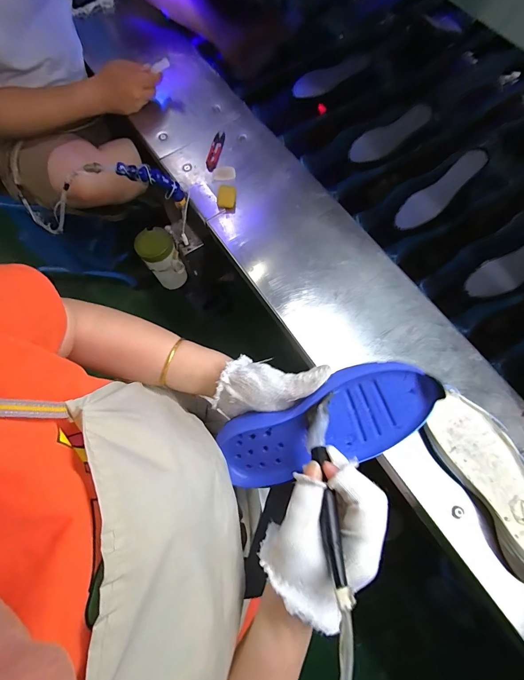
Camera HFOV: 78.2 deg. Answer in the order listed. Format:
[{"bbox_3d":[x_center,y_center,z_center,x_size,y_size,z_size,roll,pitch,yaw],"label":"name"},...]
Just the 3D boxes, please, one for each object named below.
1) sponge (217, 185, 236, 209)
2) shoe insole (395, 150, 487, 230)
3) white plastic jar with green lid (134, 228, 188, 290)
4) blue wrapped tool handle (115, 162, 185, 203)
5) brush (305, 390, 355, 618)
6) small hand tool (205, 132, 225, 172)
[{"bbox_3d":[-0.070,-0.284,0.643,0.036,0.018,0.050,2,71,1],"label":"sponge"},{"bbox_3d":[0.357,-0.297,0.648,0.195,0.008,0.060,-41,74,11],"label":"shoe insole"},{"bbox_3d":[-0.220,-0.173,0.719,0.073,0.134,0.075,0,72,-1],"label":"white plastic jar with green lid"},{"bbox_3d":[-0.195,-0.293,0.590,0.039,0.128,0.019,-28,66,39],"label":"blue wrapped tool handle"},{"bbox_3d":[0.057,0.119,0.266,0.024,0.022,0.156,-3,46,-1],"label":"brush"},{"bbox_3d":[-0.099,-0.400,0.685,0.022,0.005,0.104,12,72,5],"label":"small hand tool"}]

